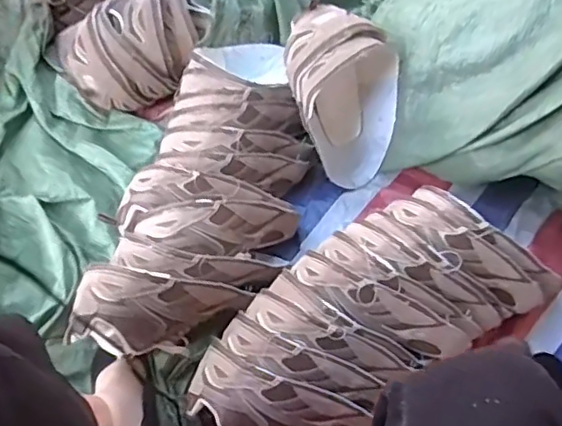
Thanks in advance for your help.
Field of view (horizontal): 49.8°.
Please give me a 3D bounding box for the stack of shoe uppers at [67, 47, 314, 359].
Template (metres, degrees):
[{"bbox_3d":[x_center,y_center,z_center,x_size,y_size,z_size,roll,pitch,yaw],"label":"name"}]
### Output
[{"bbox_3d":[-0.085,-0.060,0.882,0.228,0.139,0.551,13,62,4],"label":"stack of shoe uppers"}]

